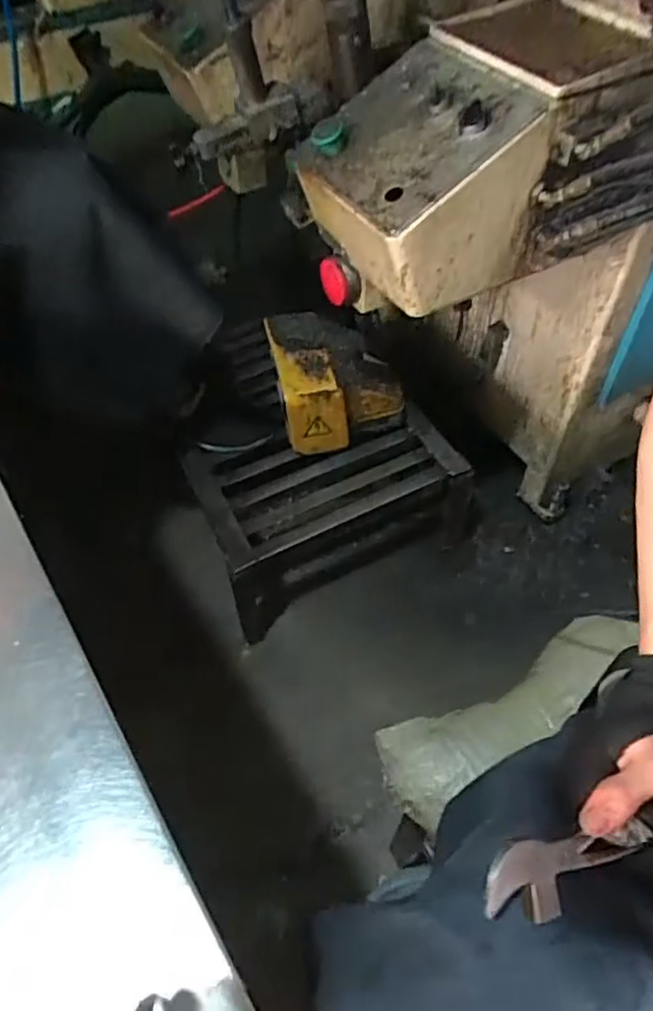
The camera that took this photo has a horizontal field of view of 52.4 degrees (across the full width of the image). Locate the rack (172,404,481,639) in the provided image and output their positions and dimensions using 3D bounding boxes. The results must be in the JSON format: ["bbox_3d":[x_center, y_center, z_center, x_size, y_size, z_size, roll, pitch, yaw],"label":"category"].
[{"bbox_3d":[0.034,0.001,1.281,0.512,0.280,0.242,-20,54,-13],"label":"rack"}]

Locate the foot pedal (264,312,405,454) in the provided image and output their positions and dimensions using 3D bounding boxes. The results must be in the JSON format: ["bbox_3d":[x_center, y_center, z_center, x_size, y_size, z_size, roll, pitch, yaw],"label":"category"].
[{"bbox_3d":[0.018,-0.236,1.210,0.214,0.141,0.219,-11,52,-6],"label":"foot pedal"}]

